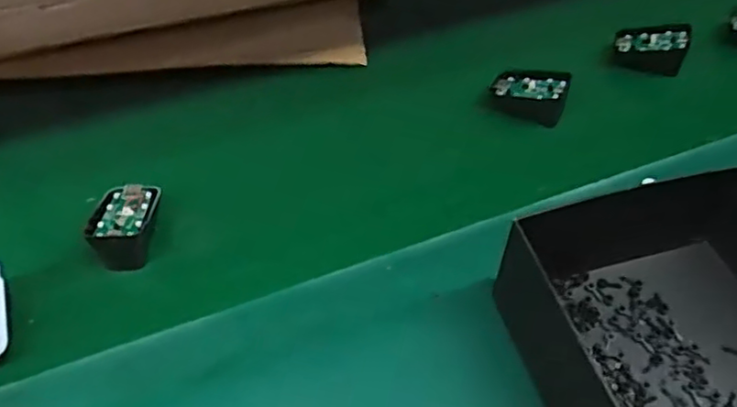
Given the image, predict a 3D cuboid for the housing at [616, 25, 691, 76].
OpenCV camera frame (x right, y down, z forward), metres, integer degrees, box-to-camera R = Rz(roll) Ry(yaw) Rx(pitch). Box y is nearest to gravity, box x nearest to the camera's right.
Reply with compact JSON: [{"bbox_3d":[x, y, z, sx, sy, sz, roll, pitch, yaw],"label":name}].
[{"bbox_3d":[0.289,-0.163,0.665,0.068,0.040,0.051,14,51,10],"label":"housing"}]

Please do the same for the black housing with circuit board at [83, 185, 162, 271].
[{"bbox_3d":[-0.187,0.019,0.499,0.043,0.037,0.071,1,49,-1],"label":"black housing with circuit board"}]

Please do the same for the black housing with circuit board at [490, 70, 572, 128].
[{"bbox_3d":[0.150,-0.106,0.605,0.069,0.028,0.051,21,52,16],"label":"black housing with circuit board"}]

